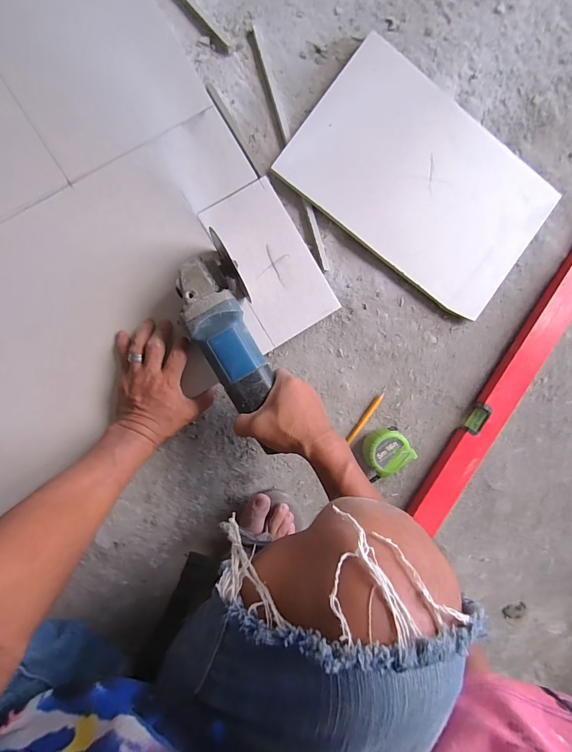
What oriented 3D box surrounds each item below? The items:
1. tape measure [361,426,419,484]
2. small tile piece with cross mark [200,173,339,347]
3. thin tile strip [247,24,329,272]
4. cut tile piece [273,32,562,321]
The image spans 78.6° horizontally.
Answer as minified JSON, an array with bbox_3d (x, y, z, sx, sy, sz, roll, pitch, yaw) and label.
[{"bbox_3d":[0.147,0.110,0.523,0.068,0.036,0.067,-32,94,-2],"label":"tape measure"},{"bbox_3d":[-0.020,-0.156,0.483,0.107,0.004,0.203,-31,97,-3],"label":"small tile piece with cross mark"},{"bbox_3d":[0.006,-0.324,0.507,0.016,0.007,0.349,-18,94,-3],"label":"thin tile strip"},{"bbox_3d":[0.203,-0.287,0.522,0.369,0.019,0.248,36,90,-5],"label":"cut tile piece"}]

